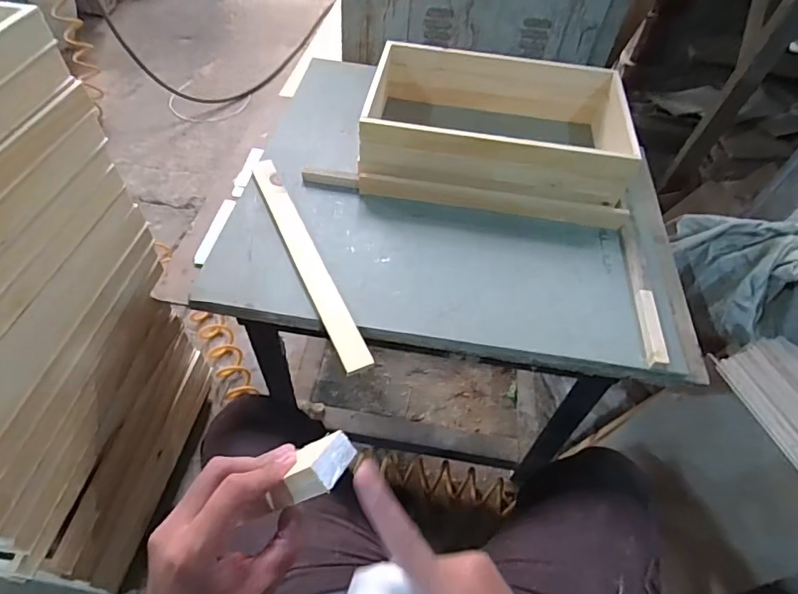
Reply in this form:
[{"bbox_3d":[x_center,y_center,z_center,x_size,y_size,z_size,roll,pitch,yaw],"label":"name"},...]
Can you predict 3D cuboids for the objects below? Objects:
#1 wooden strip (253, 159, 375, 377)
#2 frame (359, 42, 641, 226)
[{"bbox_3d":[-0.127,-0.060,0.638,0.034,0.012,0.385,-19,56,-18],"label":"wooden strip"},{"bbox_3d":[0.156,-0.274,0.781,0.394,0.097,0.306,10,52,3],"label":"frame"}]

